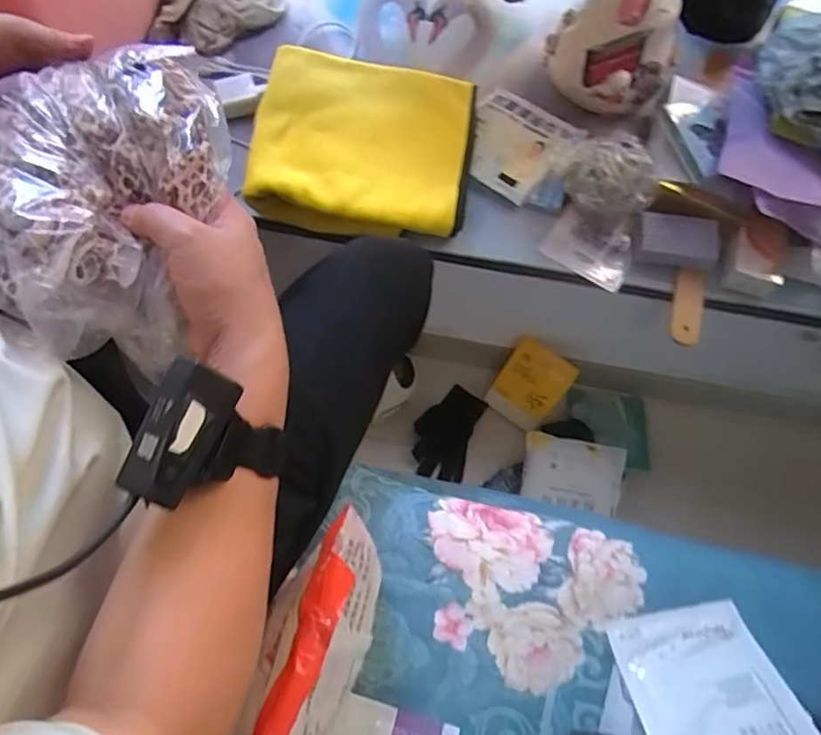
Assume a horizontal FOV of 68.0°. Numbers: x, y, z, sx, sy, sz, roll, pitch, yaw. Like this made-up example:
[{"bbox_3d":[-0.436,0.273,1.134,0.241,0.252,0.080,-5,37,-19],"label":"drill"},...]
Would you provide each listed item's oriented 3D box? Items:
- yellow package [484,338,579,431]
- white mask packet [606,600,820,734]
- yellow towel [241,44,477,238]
[{"bbox_3d":[0.192,0.032,0.993,0.102,0.163,0.015,31,48,6],"label":"yellow package"},{"bbox_3d":[0.228,0.252,0.452,0.111,0.013,0.151,-15,34,3],"label":"white mask packet"},{"bbox_3d":[-0.058,-0.289,0.766,0.271,0.059,0.250,6,71,0],"label":"yellow towel"}]

